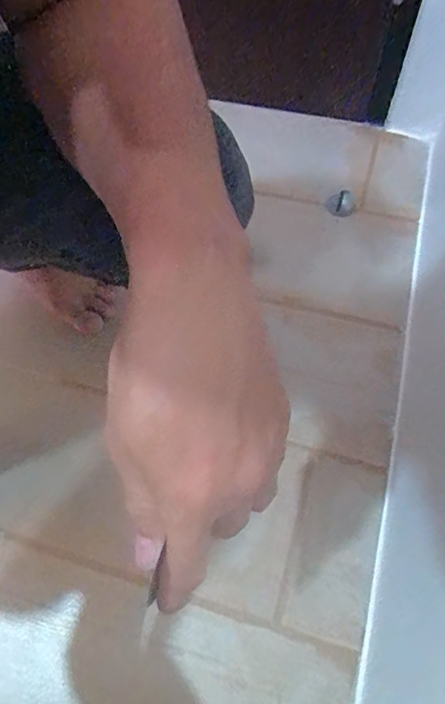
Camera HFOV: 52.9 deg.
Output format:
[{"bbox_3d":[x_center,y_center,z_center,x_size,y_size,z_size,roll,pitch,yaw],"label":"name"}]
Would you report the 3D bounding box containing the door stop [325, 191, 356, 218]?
[{"bbox_3d":[0.198,-0.246,0.743,0.050,0.034,0.050,11,64,9],"label":"door stop"}]

